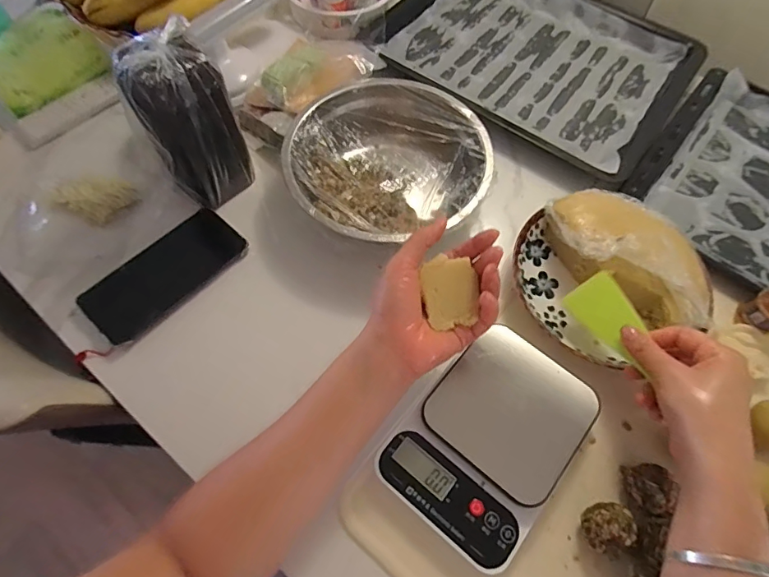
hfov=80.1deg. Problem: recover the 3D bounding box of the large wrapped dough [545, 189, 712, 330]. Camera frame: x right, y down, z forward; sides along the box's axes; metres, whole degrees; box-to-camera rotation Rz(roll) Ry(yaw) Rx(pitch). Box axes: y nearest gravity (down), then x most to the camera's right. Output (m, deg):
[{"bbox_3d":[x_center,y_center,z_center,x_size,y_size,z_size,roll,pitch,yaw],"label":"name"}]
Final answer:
[{"bbox_3d":[0.250,-0.038,0.466,0.176,0.078,0.100,38,68,15],"label":"large wrapped dough"}]

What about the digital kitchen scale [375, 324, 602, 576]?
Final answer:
[{"bbox_3d":[0.093,0.129,0.401,0.127,0.037,0.177,38,68,15],"label":"digital kitchen scale"}]

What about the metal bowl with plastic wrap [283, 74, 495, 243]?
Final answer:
[{"bbox_3d":[0.002,-0.136,0.506,0.208,0.070,0.208,1,64,-2],"label":"metal bowl with plastic wrap"}]

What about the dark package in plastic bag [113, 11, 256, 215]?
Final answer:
[{"bbox_3d":[-0.190,-0.156,0.454,0.082,0.172,0.054,-38,71,-19],"label":"dark package in plastic bag"}]

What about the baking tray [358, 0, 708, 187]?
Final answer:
[{"bbox_3d":[0.202,-0.321,0.630,0.389,0.032,0.321,33,67,13],"label":"baking tray"}]

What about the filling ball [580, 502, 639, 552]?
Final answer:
[{"bbox_3d":[0.180,0.194,0.375,0.040,0.036,0.032,-7,64,-6],"label":"filling ball"}]

